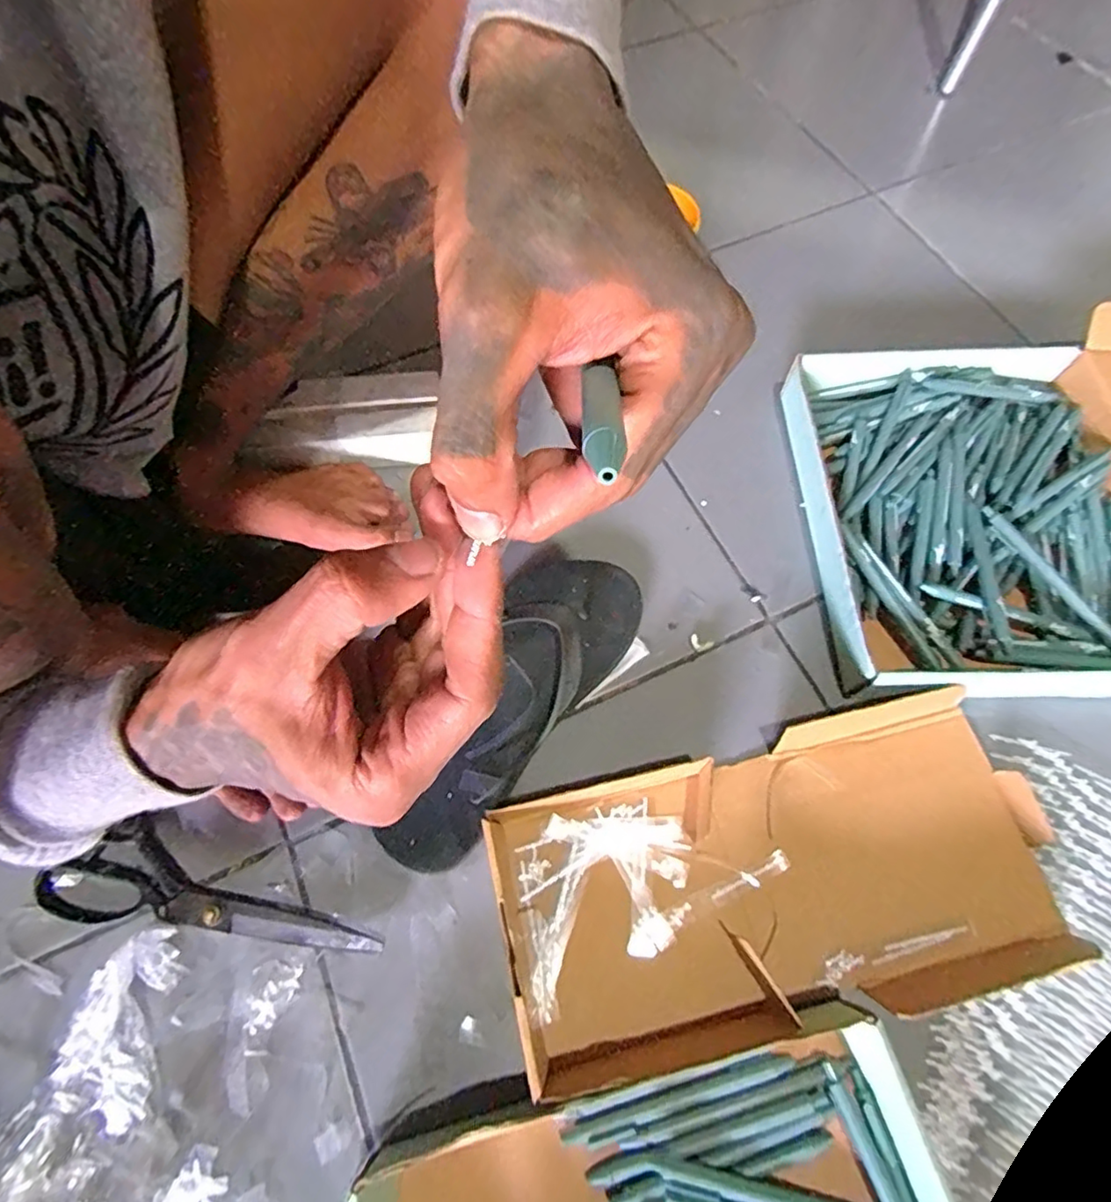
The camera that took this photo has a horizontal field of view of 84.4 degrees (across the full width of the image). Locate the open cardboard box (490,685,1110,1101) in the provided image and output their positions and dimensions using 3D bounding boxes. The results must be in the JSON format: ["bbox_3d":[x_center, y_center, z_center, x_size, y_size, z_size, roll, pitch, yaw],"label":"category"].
[{"bbox_3d":[0.148,0.181,0.402,0.360,0.046,0.181,-12,67,-4],"label":"open cardboard box"}]

